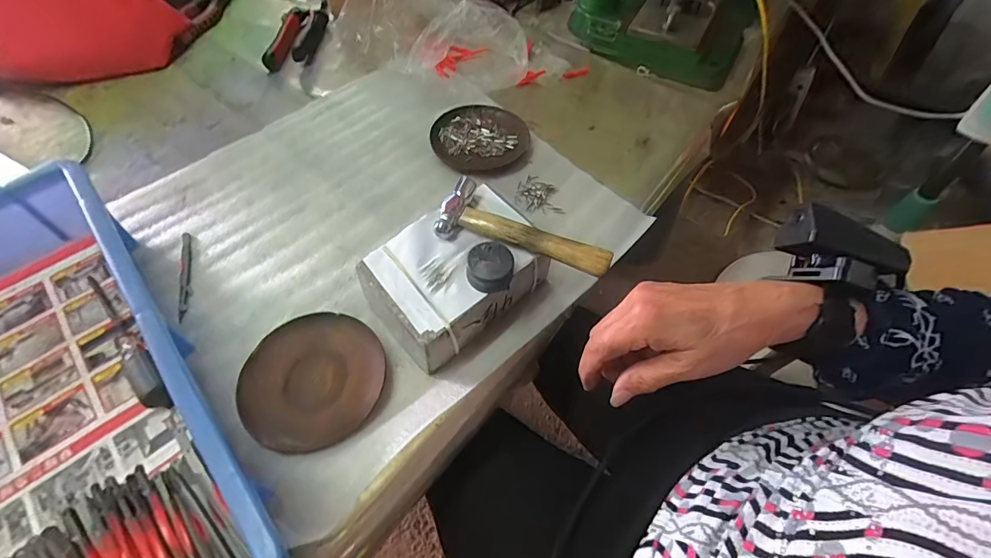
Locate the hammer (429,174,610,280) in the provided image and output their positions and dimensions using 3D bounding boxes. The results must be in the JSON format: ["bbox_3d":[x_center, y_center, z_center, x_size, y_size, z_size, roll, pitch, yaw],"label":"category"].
[{"bbox_3d":[0.026,-0.045,0.384,0.149,0.022,0.058,18,58,12],"label":"hammer"}]

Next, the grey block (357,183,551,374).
[{"bbox_3d":[-0.033,-0.004,0.405,0.151,0.060,0.107,-39,65,-24],"label":"grey block"}]

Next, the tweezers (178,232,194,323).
[{"bbox_3d":[-0.299,-0.003,0.435,0.009,0.007,0.107,-18,58,-12],"label":"tweezers"}]

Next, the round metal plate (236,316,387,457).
[{"bbox_3d":[-0.149,0.083,0.373,0.114,0.015,0.111,0,56,0],"label":"round metal plate"}]

